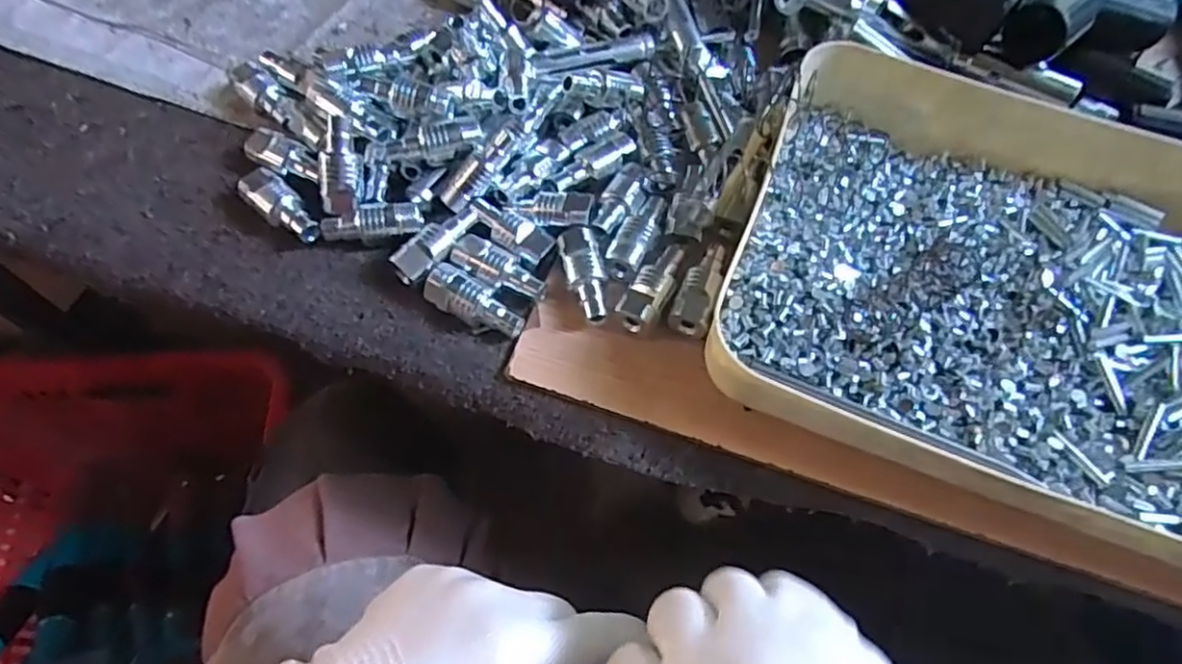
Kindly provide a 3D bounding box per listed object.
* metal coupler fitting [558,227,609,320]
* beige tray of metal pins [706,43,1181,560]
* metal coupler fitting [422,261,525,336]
[{"bbox_3d":[-0.003,-0.028,0.348,0.020,0.020,0.054,-10,63,-8],"label":"metal coupler fitting"},{"bbox_3d":[0.239,-0.015,0.337,0.327,0.048,0.241,20,63,8],"label":"beige tray of metal pins"},{"bbox_3d":[-0.059,-0.015,0.338,0.051,0.020,0.020,25,64,11],"label":"metal coupler fitting"}]

